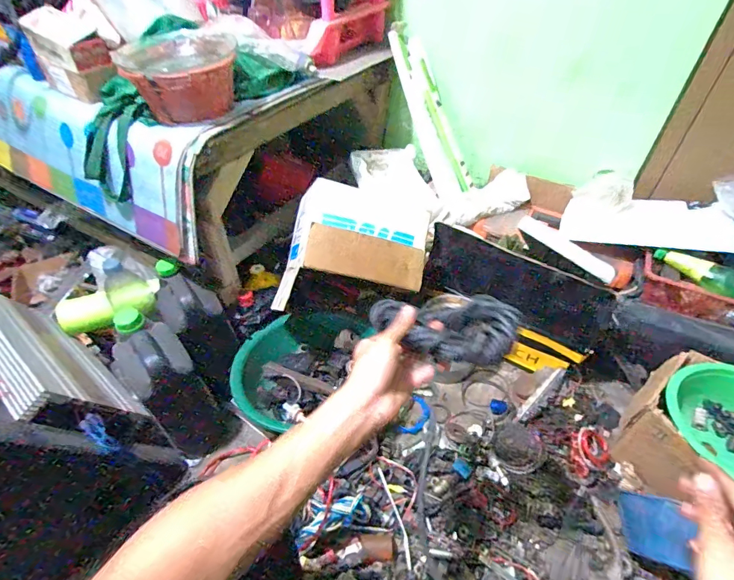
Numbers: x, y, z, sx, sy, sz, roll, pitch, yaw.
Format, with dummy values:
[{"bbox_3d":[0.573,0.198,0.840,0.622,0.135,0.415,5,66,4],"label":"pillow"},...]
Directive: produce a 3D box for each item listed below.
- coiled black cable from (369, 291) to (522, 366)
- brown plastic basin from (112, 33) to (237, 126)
[{"bbox_3d":[0.085,0.034,0.448,0.156,0.031,0.083,12,46,12],"label":"coiled black cable"},{"bbox_3d":[-0.331,-0.382,0.717,0.188,0.099,0.197,-9,45,-9],"label":"brown plastic basin"}]

